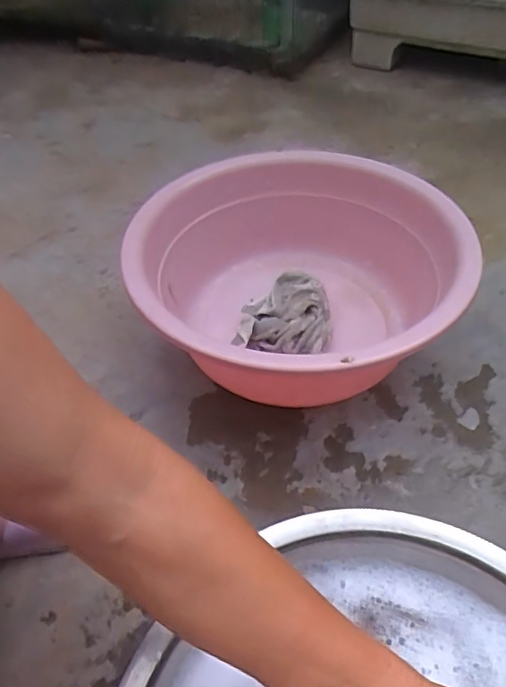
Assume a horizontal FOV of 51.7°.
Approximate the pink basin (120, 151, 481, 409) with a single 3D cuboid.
[{"bbox_3d":[0.075,-0.072,0.731,0.392,0.181,0.419,-2,47,2],"label":"pink basin"}]

